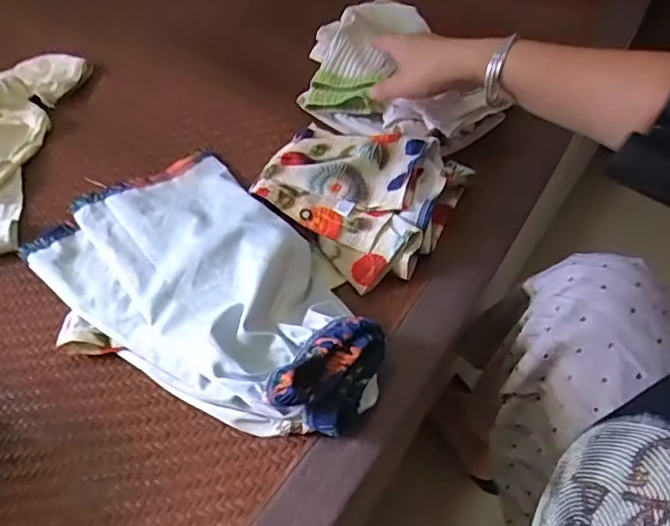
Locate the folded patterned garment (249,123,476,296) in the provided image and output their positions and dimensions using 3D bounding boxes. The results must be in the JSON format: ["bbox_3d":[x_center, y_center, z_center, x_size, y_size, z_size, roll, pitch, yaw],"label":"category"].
[{"bbox_3d":[0.018,-0.072,0.570,0.182,0.038,0.176,24,56,20],"label":"folded patterned garment"}]

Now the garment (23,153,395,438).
[{"bbox_3d":[-0.119,0.012,0.488,0.204,0.077,0.364,-32,56,-22],"label":"garment"}]

